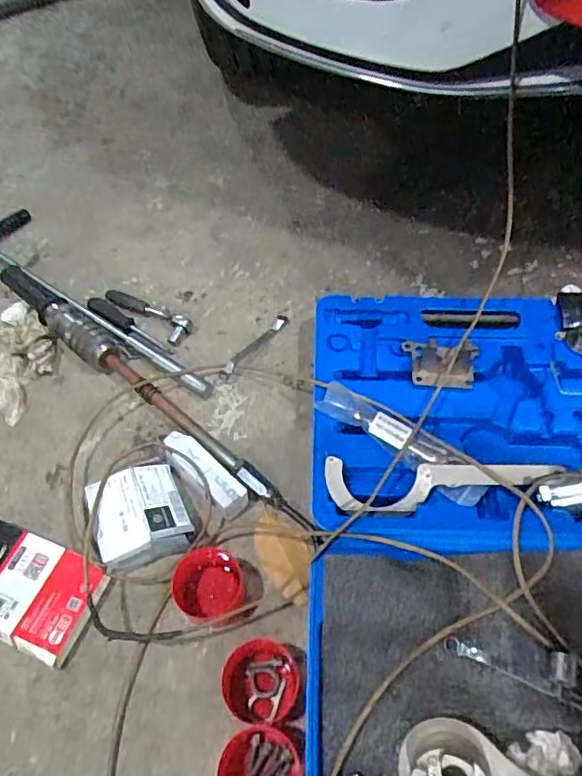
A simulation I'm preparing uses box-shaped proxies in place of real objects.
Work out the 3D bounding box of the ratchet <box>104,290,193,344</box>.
[{"bbox_3d":[-0.197,-0.103,0.771,0.133,0.026,0.036,30,60,19],"label":"ratchet"}]

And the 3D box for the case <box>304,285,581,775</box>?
[{"bbox_3d":[0.220,0.155,0.555,0.402,0.085,0.659,1,55,2],"label":"case"}]

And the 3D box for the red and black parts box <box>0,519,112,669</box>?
[{"bbox_3d":[-0.263,0.201,0.558,0.145,0.032,0.096,18,57,13],"label":"red and black parts box"}]

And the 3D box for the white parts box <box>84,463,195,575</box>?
[{"bbox_3d":[-0.158,0.134,0.588,0.091,0.055,0.097,-20,57,-13],"label":"white parts box"}]

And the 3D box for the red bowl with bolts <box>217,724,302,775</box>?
[{"bbox_3d":[-0.026,0.320,0.463,0.066,0.041,0.067,0,55,0],"label":"red bowl with bolts"}]

